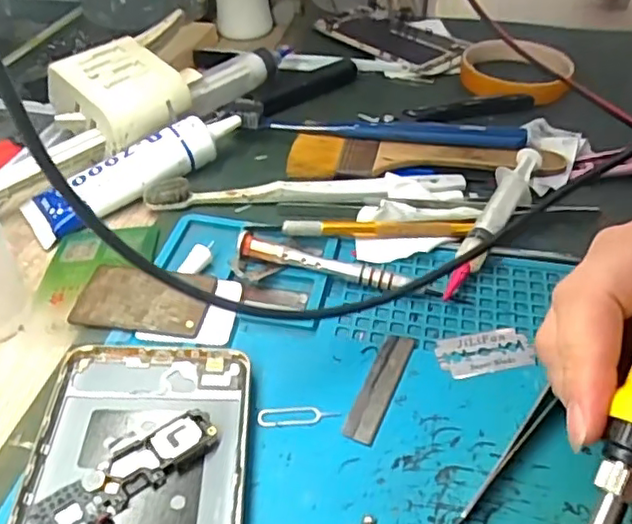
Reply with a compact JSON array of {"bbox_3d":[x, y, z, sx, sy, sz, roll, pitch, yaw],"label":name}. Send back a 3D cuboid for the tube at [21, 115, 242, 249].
[{"bbox_3d":[-0.103,-0.056,0.358,0.130,0.029,0.040,-25,46,-25],"label":"tube"}]

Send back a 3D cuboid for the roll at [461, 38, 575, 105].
[{"bbox_3d":[0.153,-0.150,0.471,0.079,0.017,0.098,7,41,9],"label":"roll"}]

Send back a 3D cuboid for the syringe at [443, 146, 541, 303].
[{"bbox_3d":[0.094,-0.022,0.319,0.019,0.025,0.111,21,45,23],"label":"syringe"}]

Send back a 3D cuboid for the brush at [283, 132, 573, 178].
[{"bbox_3d":[0.066,-0.066,0.378,0.164,0.008,0.043,0,41,1],"label":"brush"}]

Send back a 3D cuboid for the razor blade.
[{"bbox_3d":[0.074,0.038,0.269,0.041,0.004,0.024,-9,42,-10],"label":"razor blade"}]

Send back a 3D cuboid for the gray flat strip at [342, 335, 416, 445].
[{"bbox_3d":[0.027,0.050,0.257,0.013,0.004,0.057,15,43,18],"label":"gray flat strip"}]

